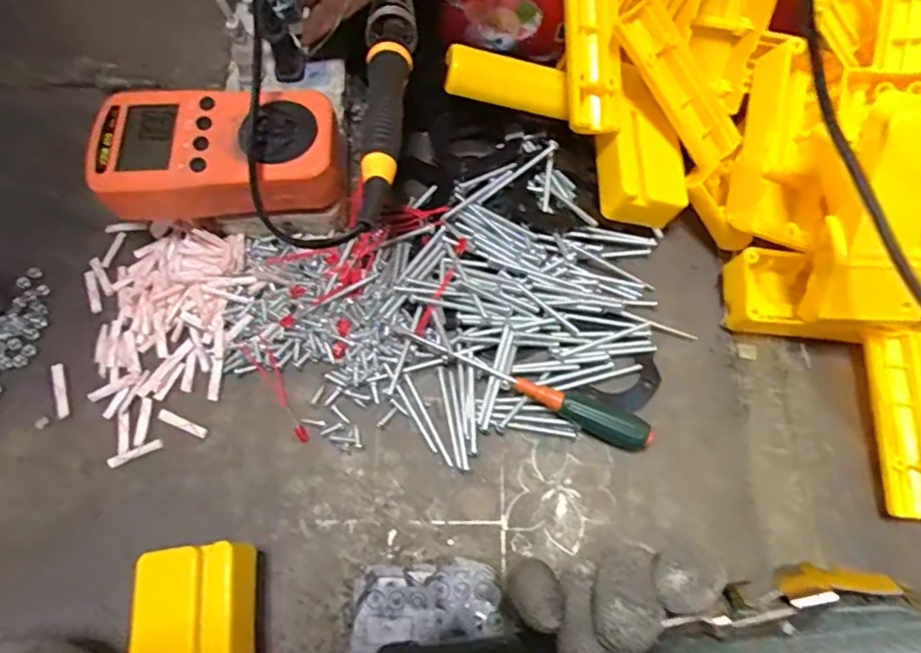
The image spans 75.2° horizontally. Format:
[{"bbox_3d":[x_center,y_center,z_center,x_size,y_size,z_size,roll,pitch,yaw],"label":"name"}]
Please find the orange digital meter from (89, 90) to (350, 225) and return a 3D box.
[{"bbox_3d":[-0.133,-0.089,0.340,0.129,0.054,0.074,1,68,-1],"label":"orange digital meter"}]

